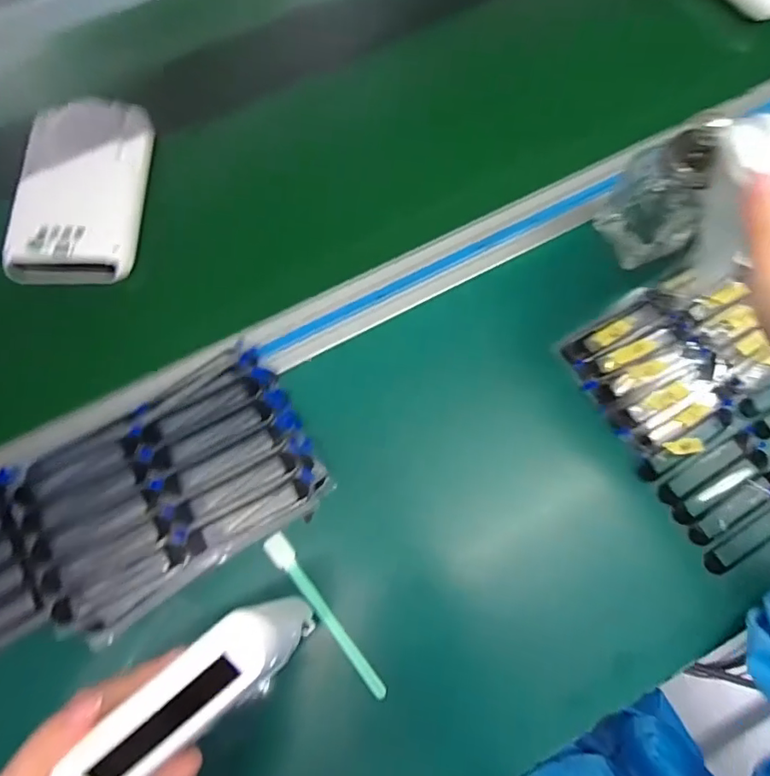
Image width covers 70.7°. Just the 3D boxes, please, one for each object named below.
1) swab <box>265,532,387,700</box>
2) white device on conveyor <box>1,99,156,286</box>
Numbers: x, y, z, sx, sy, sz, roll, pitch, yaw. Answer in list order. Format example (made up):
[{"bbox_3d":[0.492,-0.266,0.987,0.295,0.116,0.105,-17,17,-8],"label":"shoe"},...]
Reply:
[{"bbox_3d":[-0.039,0.144,0.345,0.014,0.007,0.118,-36,77,-10],"label":"swab"},{"bbox_3d":[-0.243,-0.161,0.436,0.100,0.024,0.158,1,74,0],"label":"white device on conveyor"}]

